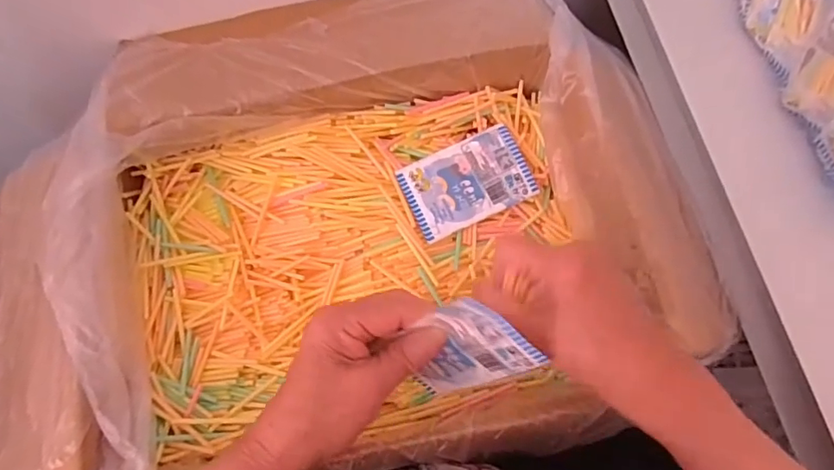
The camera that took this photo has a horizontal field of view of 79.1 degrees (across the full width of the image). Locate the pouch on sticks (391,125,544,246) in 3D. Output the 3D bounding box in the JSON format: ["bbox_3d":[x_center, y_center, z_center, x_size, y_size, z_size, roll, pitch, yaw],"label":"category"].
[{"bbox_3d":[0.043,-0.045,0.428,0.105,0.008,0.069,-24,75,-5],"label":"pouch on sticks"}]

